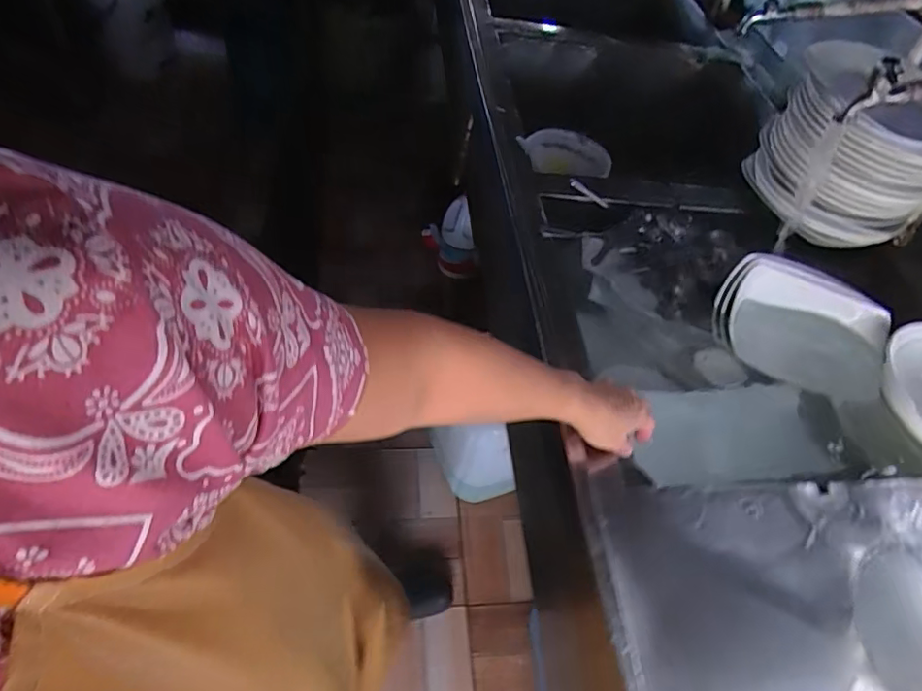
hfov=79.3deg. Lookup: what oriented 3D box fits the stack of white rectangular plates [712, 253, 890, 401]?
[{"bbox_3d":[0.476,-0.015,0.765,0.237,0.047,0.168,21,83,5],"label":"stack of white rectangular plates"}]

